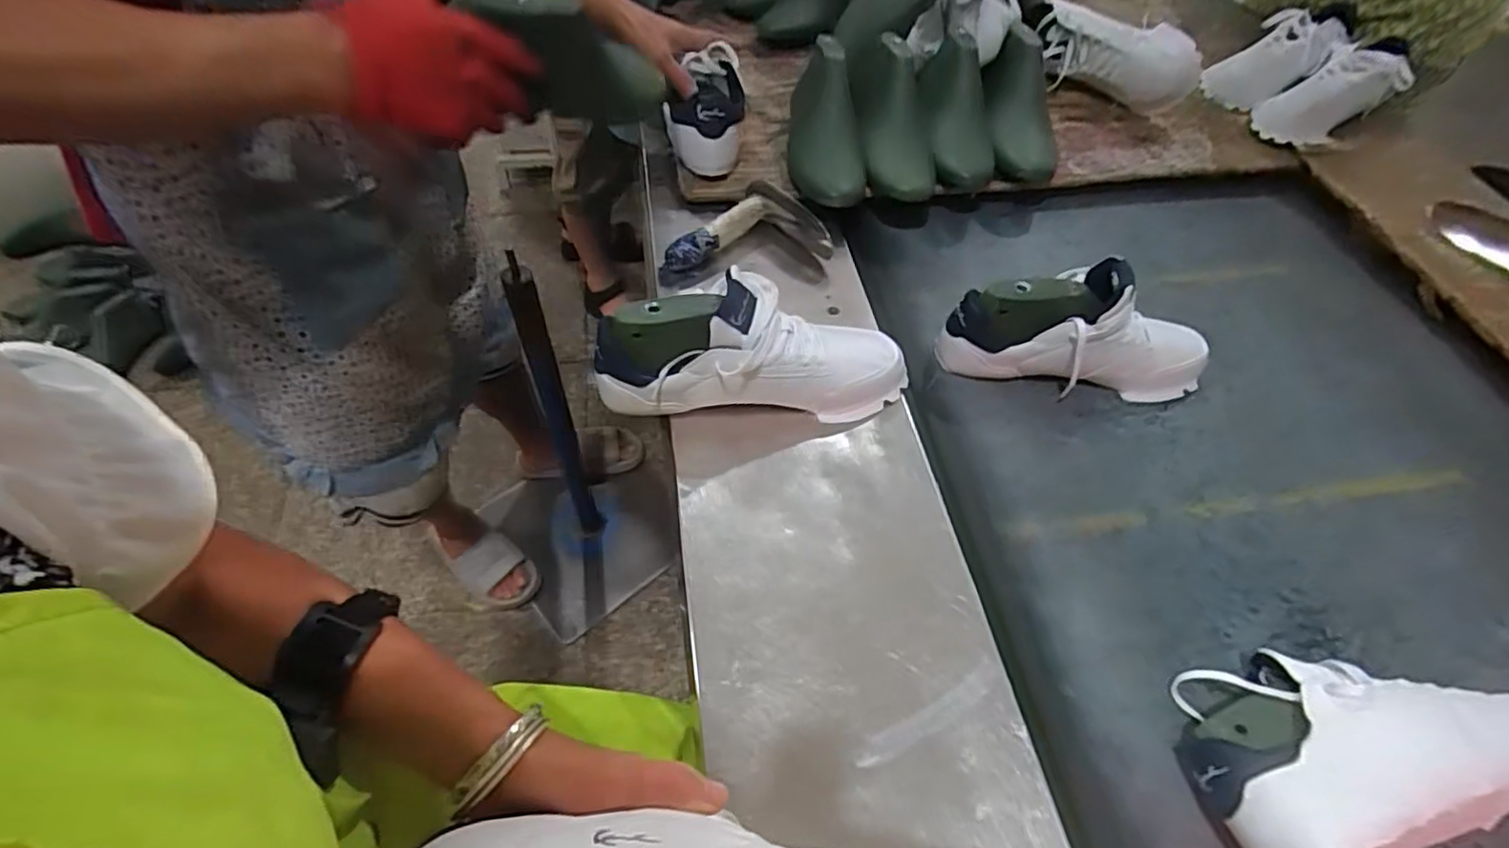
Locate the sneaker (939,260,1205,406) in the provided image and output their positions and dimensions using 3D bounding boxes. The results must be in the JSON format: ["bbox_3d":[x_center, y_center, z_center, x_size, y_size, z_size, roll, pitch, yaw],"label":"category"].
[{"bbox_3d":[0.356,-0.105,0.698,0.291,0.125,0.091,8,55,1],"label":"sneaker"}]

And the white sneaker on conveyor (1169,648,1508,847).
[{"bbox_3d":[0.454,0.230,0.478,0.277,0.103,0.143,-9,56,-11],"label":"white sneaker on conveyor"}]

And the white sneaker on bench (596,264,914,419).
[{"bbox_3d":[0.007,-0.070,0.615,0.298,0.142,0.087,4,54,-17],"label":"white sneaker on bench"}]

